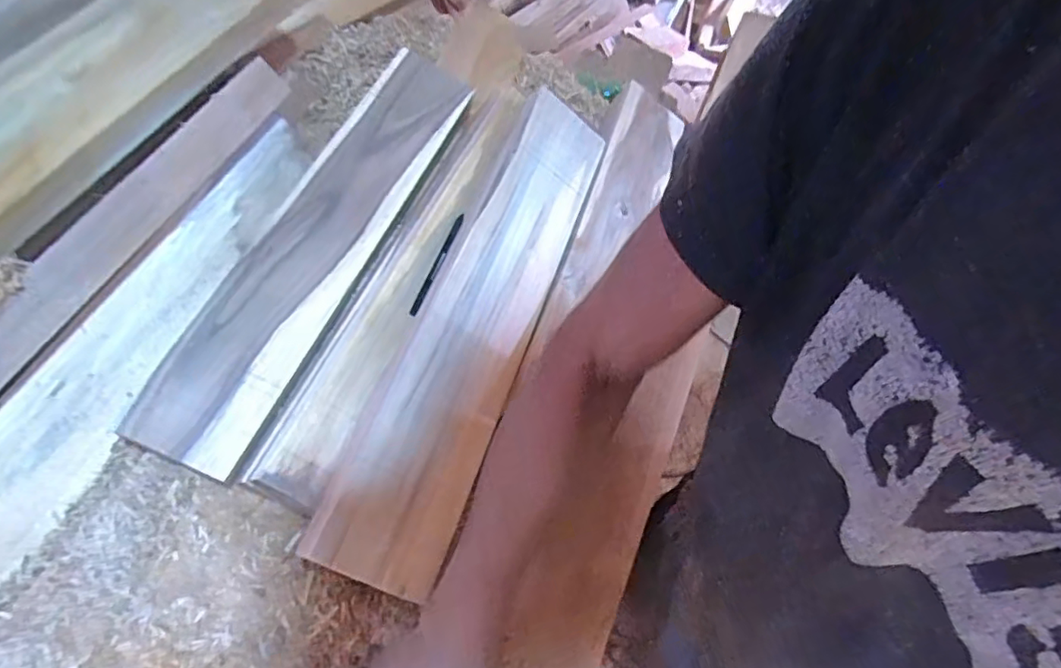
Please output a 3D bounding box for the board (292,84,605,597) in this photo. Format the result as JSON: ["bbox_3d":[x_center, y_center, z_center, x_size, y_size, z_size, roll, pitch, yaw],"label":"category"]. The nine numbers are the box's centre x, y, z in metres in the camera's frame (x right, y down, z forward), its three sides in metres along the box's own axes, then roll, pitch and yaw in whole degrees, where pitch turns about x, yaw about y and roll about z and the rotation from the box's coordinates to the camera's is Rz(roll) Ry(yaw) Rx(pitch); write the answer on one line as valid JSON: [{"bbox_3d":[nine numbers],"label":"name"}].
[{"bbox_3d":[-0.046,-0.030,0.615,0.112,0.033,0.553,32,62,-18],"label":"board"}]

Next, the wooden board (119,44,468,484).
[{"bbox_3d":[-0.229,-0.122,0.670,0.107,0.025,0.567,30,65,-11],"label":"wooden board"}]

